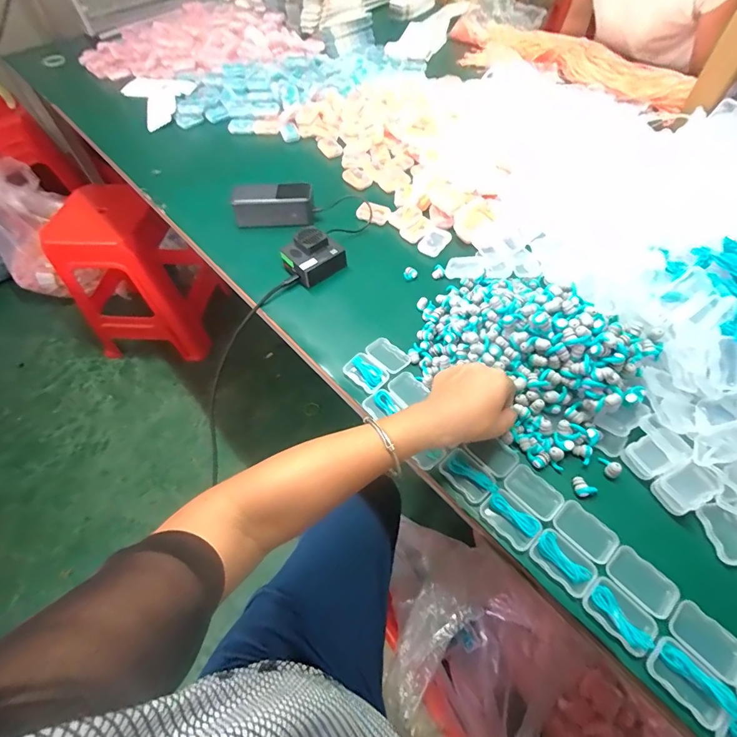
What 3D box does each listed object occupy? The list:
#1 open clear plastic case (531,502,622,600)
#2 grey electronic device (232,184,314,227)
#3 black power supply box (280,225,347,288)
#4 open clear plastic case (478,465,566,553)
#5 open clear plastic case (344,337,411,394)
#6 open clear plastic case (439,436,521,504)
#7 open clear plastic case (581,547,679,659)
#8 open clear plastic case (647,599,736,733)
[{"bbox_3d":[0.197,0.171,0.376,0.073,0.011,0.055,-36,62,-21],"label":"open clear plastic case"},{"bbox_3d":[-0.162,-0.283,0.676,0.133,0.052,0.055,-4,56,-1],"label":"grey electronic device"},{"bbox_3d":[-0.085,-0.176,0.602,0.080,0.043,0.068,-34,61,-20],"label":"black power supply box"},{"bbox_3d":[0.157,0.140,0.402,0.073,0.010,0.055,-37,62,-21],"label":"open clear plastic case"},{"bbox_3d":[0.011,-0.007,0.502,0.056,0.011,0.075,39,65,24],"label":"open clear plastic case"},{"bbox_3d":[0.122,0.105,0.427,0.075,0.013,0.056,-34,61,-20],"label":"open clear plastic case"},{"bbox_3d":[0.234,0.204,0.350,0.073,0.009,0.055,-36,62,-21],"label":"open clear plastic case"},{"bbox_3d":[0.275,0.243,0.326,0.077,0.015,0.058,-33,61,-19],"label":"open clear plastic case"}]

